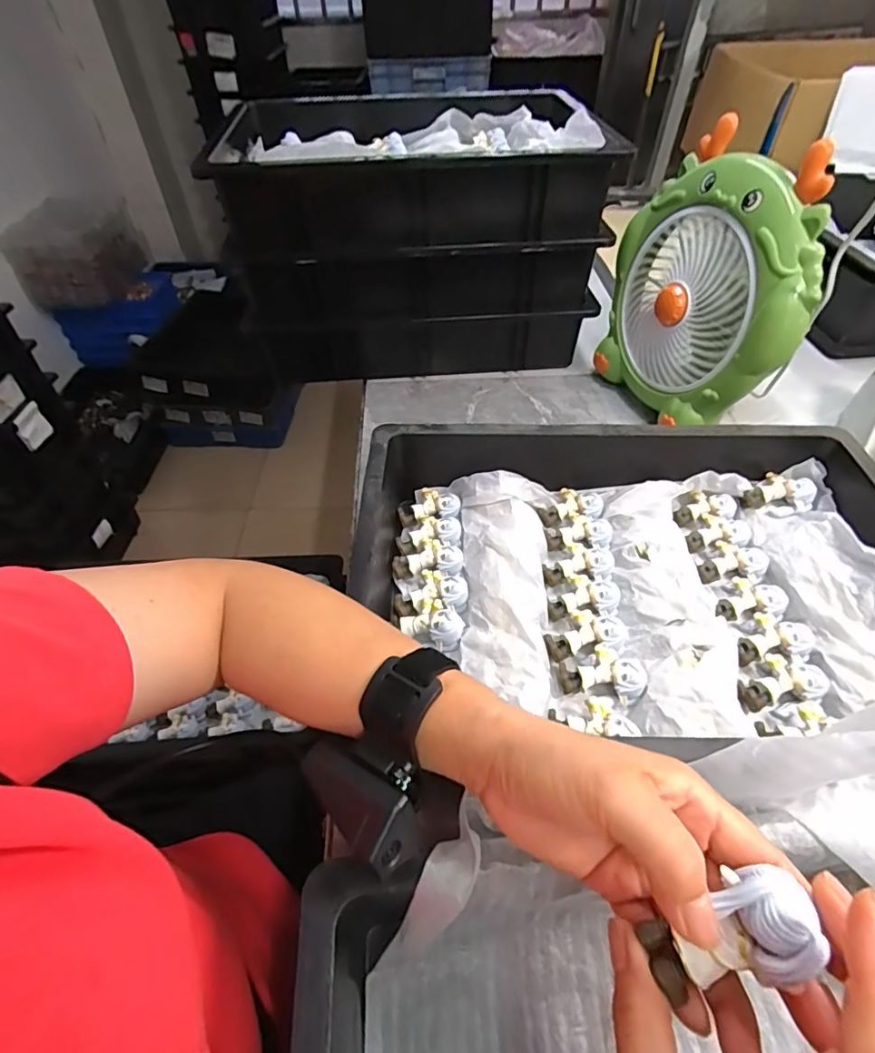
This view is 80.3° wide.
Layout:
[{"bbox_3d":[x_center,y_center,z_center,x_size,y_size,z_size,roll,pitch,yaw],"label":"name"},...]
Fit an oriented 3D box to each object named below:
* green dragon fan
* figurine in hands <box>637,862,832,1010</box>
[{"bbox_3d":[0.274,-0.242,0.543,0.076,0.246,0.235,-12,49,-10],"label":"green dragon fan"},{"bbox_3d":[0.104,0.148,0.185,0.021,0.060,0.030,20,35,-38],"label":"figurine in hands"}]

